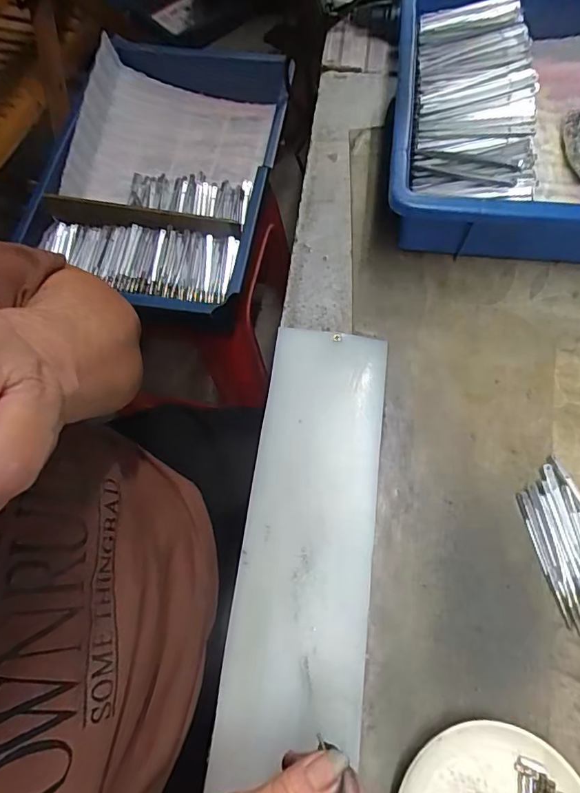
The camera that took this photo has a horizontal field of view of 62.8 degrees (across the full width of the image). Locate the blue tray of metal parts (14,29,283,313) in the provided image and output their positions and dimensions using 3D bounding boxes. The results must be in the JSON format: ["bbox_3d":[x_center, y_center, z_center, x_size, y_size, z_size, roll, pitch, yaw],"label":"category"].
[{"bbox_3d":[-0.167,-0.300,0.645,0.276,0.081,0.400,14,71,9],"label":"blue tray of metal parts"}]

